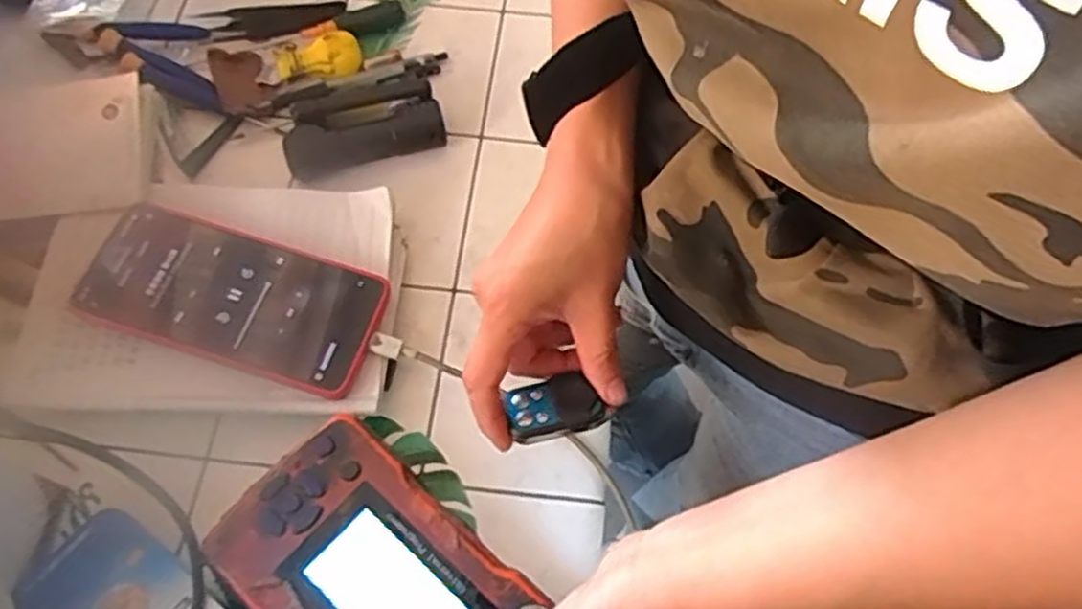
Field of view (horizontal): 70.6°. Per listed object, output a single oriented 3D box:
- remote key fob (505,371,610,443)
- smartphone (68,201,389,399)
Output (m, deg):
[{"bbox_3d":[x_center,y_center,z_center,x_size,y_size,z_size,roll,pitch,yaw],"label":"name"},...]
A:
[{"bbox_3d":[0.007,0.049,0.367,0.045,0.014,0.028,-13,65,-9],"label":"remote key fob"},{"bbox_3d":[-0.175,-0.005,0.438,0.160,0.007,0.078,18,63,0],"label":"smartphone"}]

